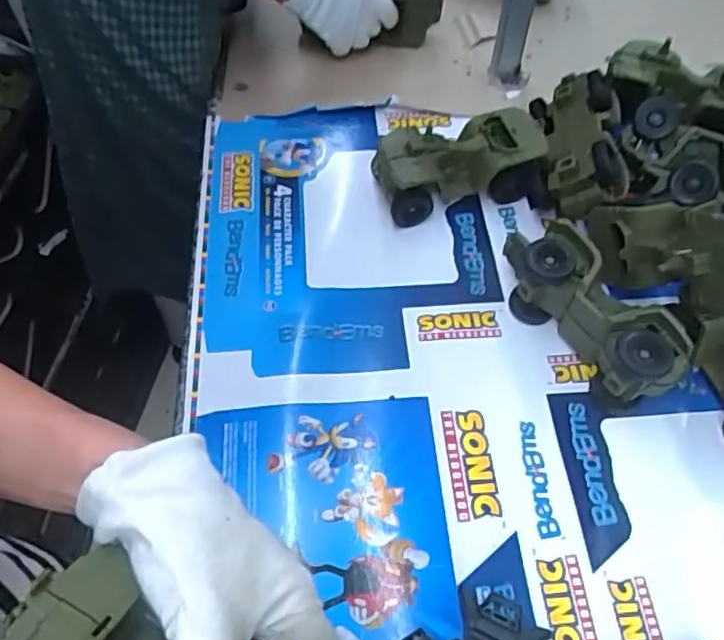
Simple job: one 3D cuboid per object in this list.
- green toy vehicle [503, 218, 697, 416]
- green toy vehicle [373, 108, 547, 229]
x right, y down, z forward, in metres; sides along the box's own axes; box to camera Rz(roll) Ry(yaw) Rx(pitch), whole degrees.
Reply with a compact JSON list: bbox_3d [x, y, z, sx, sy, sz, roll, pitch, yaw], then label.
[{"bbox_3d":[0.203,-0.008,0.583,0.066,0.082,0.186,-27,61,-18],"label":"green toy vehicle"},{"bbox_3d":[0.103,-0.162,0.686,0.179,0.079,0.085,-11,57,-9],"label":"green toy vehicle"}]

